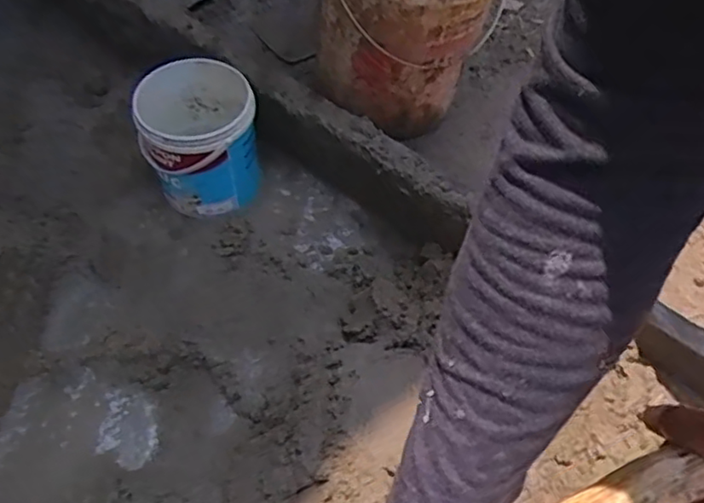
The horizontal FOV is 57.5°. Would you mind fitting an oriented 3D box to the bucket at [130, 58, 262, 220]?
[{"bbox_3d":[-0.243,-0.183,1.031,0.171,0.195,0.181,1,57,-2],"label":"bucket"}]

